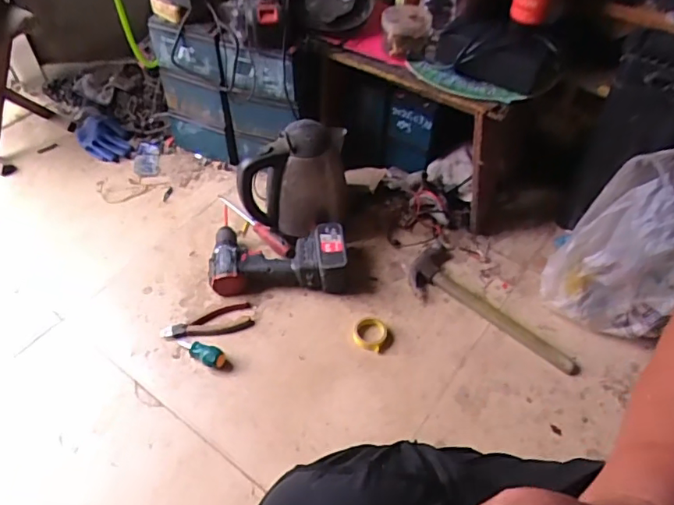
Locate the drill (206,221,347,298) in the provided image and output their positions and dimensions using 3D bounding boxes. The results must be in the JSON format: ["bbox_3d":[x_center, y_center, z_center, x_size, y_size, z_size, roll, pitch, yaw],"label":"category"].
[{"bbox_3d":[-0.102,0.009,0.979,0.239,0.070,0.143,-2,49,-1],"label":"drill"}]

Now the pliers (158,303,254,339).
[{"bbox_3d":[-0.220,0.124,0.924,0.151,0.017,0.053,-16,51,-12],"label":"pliers"}]

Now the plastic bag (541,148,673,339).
[{"bbox_3d":[0.461,-0.008,0.863,0.199,0.294,0.137,14,51,13],"label":"plastic bag"}]

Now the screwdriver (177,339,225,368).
[{"bbox_3d":[-0.223,0.159,0.885,0.095,0.027,0.031,26,55,22],"label":"screwdriver"}]

